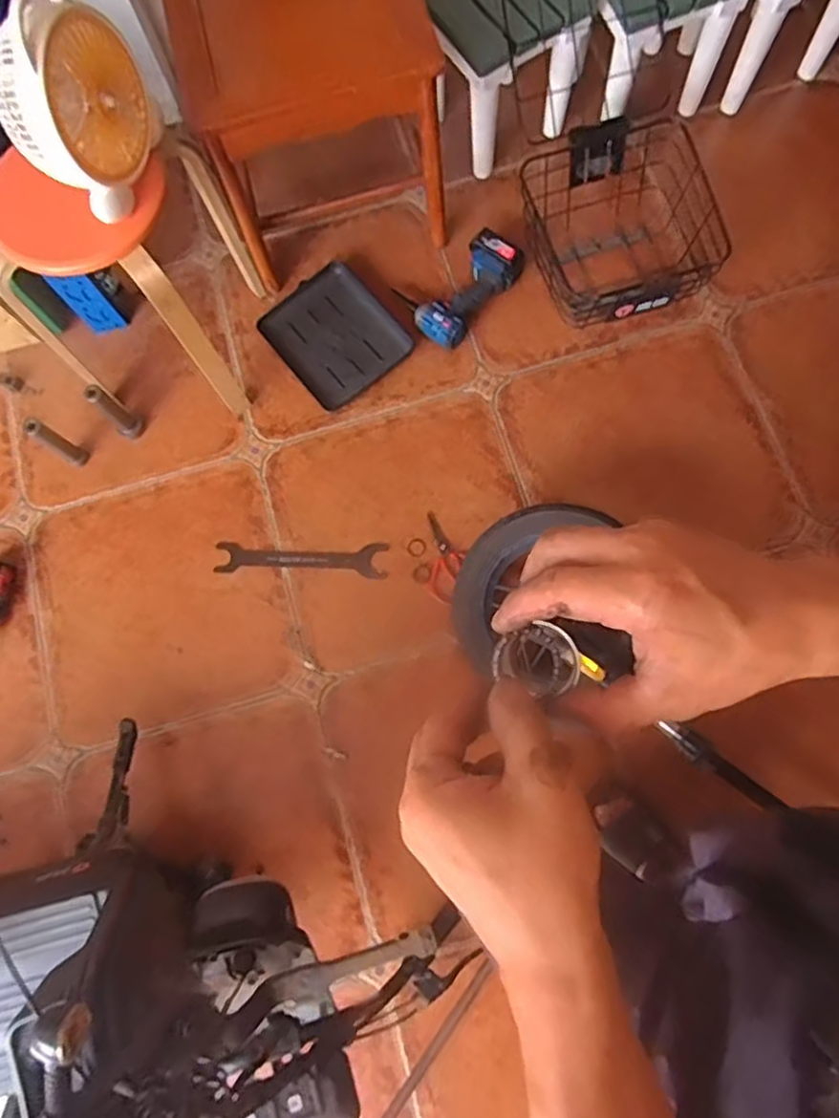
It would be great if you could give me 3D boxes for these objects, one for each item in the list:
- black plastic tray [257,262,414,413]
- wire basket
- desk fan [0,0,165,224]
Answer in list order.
[{"bbox_3d":[-0.177,-0.469,1.407,0.230,0.031,0.275,-40,77,-7],"label":"black plastic tray"},{"bbox_3d":[0.406,-0.663,1.351,0.344,0.200,0.332,-13,75,0],"label":"wire basket"},{"bbox_3d":[-0.477,-0.617,0.912,0.129,0.212,0.192,12,77,6],"label":"desk fan"}]

